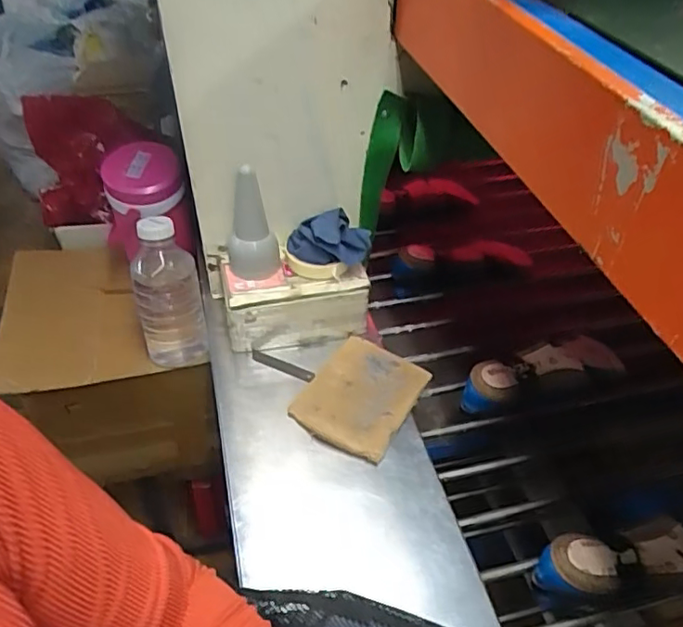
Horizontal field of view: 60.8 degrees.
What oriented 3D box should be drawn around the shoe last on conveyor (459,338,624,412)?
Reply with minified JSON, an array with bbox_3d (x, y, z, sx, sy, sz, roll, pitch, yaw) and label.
[{"bbox_3d":[0.272,0.088,0.804,0.235,0.073,0.079,-6,44,-10],"label":"shoe last on conveyor"}]

